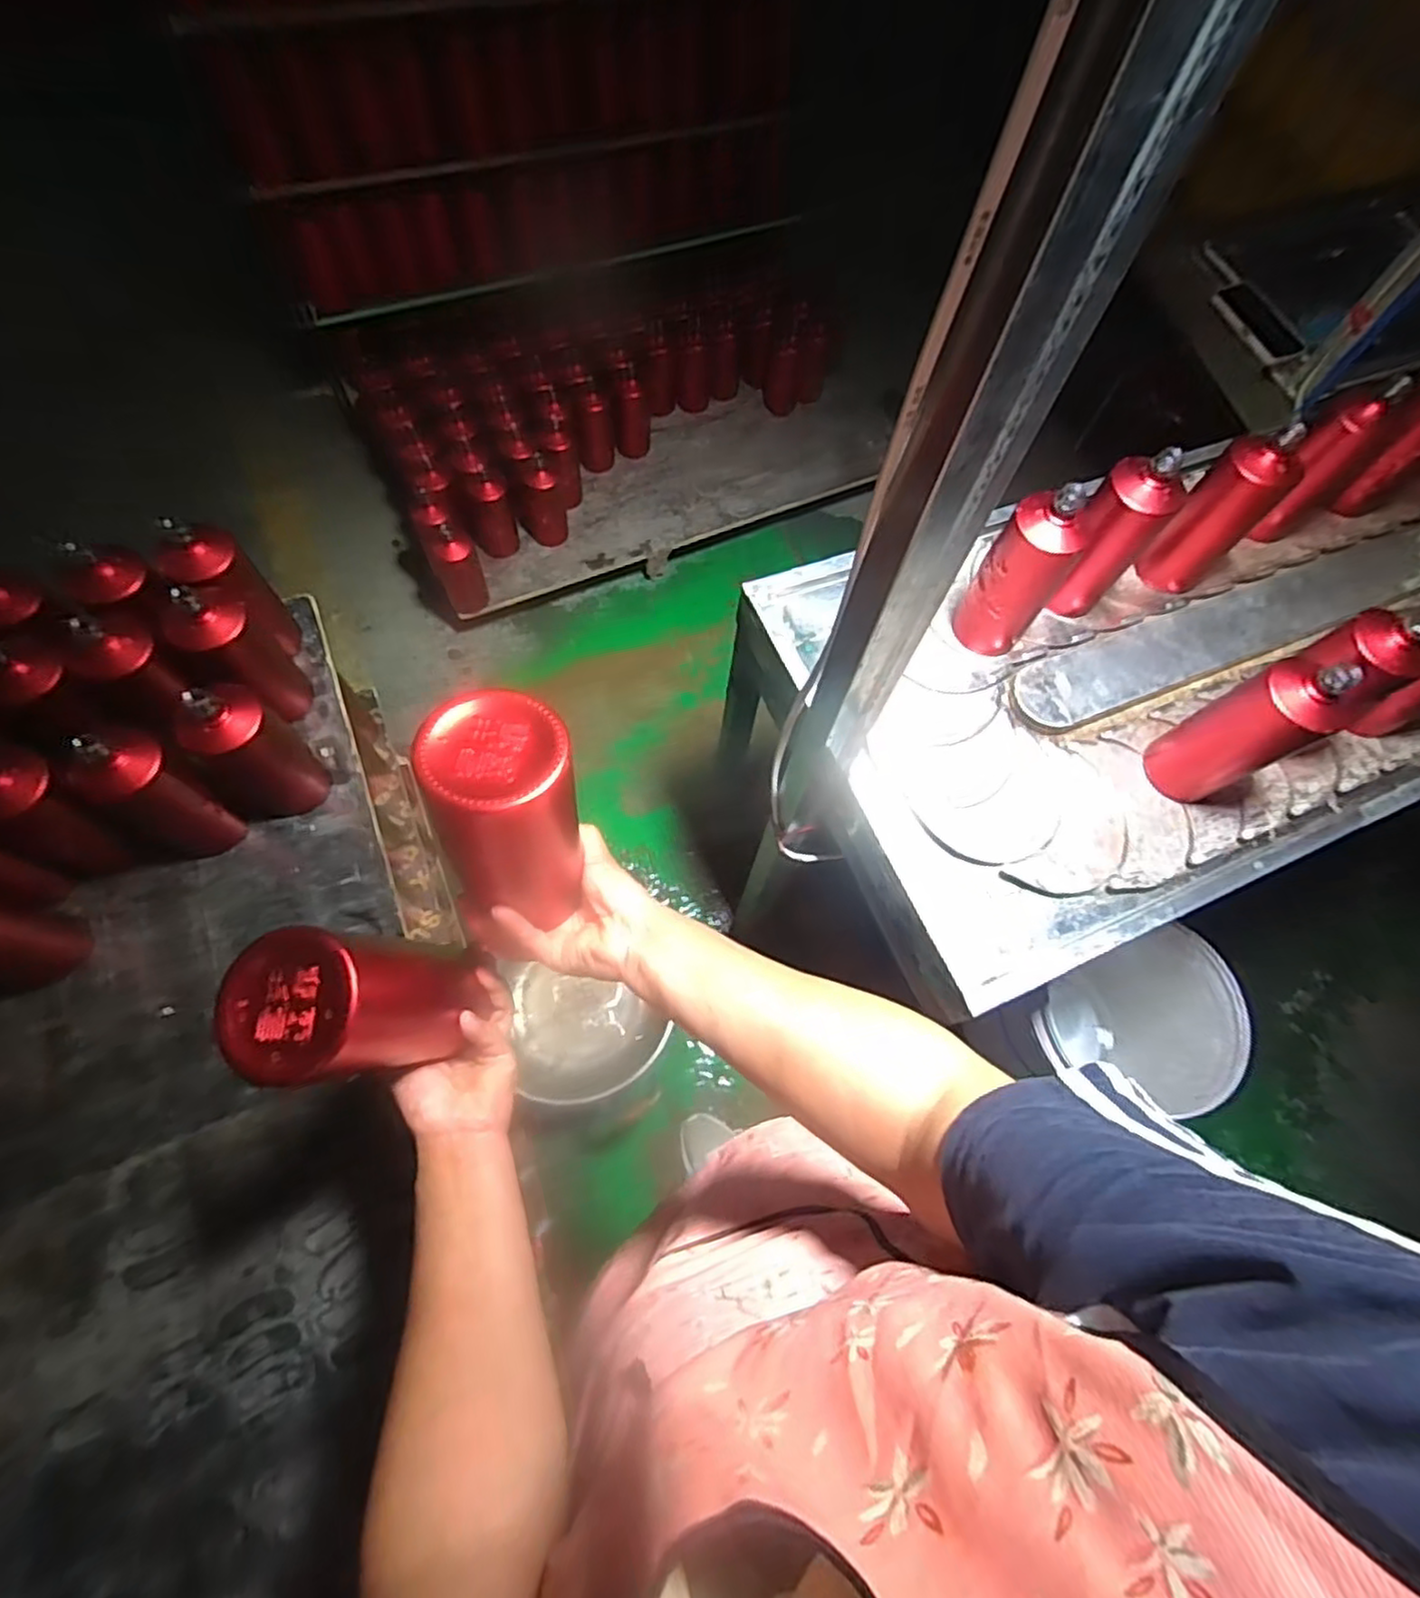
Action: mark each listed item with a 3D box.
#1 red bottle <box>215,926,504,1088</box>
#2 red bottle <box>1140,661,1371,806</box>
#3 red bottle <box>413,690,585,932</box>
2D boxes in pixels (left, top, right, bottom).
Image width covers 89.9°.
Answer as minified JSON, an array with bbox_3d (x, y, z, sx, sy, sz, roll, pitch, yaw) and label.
[{"bbox_3d":[-0.218,0.130,0.461,0.075,0.178,0.080,-13,76,4],"label":"red bottle"},{"bbox_3d":[0.563,-0.075,0.747,0.082,0.205,0.090,-31,72,-11],"label":"red bottle"},{"bbox_3d":[-0.117,0.023,0.443,0.076,0.178,0.074,1,49,1],"label":"red bottle"}]

